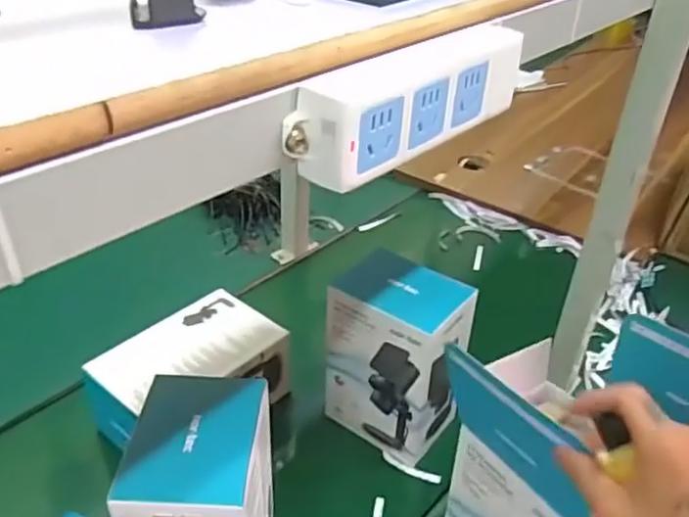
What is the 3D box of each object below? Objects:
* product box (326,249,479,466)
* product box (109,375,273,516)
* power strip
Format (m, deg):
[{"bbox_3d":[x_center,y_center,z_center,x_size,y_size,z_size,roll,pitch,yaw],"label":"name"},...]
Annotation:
[{"bbox_3d":[0.069,0.130,0.848,0.155,0.216,0.114,27,40,32],"label":"product box"},{"bbox_3d":[-0.139,0.256,0.643,0.115,0.226,0.153,2,33,-2],"label":"product box"},{"bbox_3d":[0.040,-0.088,0.354,0.032,0.051,0.173,27,40,31],"label":"power strip"}]

